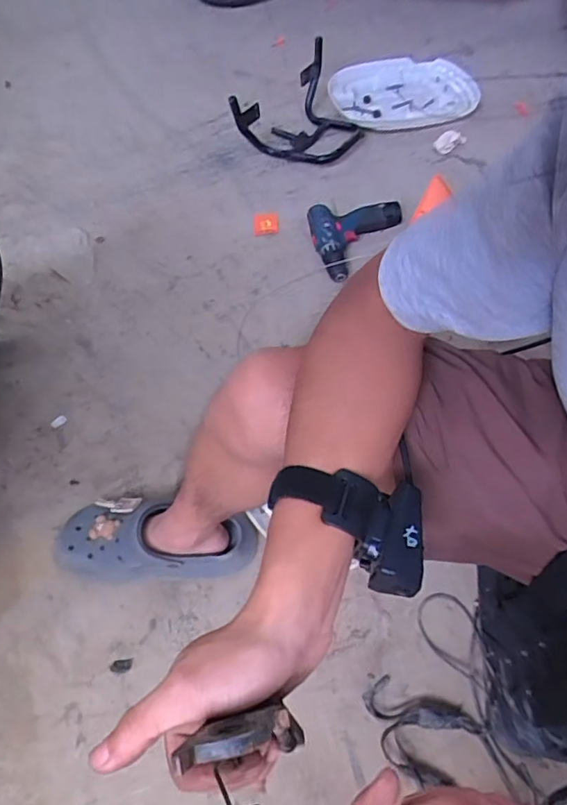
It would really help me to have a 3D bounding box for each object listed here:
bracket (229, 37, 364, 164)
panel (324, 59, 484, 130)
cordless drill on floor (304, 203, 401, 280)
[{"bbox_3d":[0.049,-0.713,1.331,0.283,0.136,0.302,6,56,6],"label":"bracket"},{"bbox_3d":[0.319,-0.841,1.494,0.389,0.043,0.335,-1,56,1],"label":"panel"},{"bbox_3d":[0.162,-0.336,1.141,0.199,0.055,0.183,-9,56,-5],"label":"cordless drill on floor"}]

